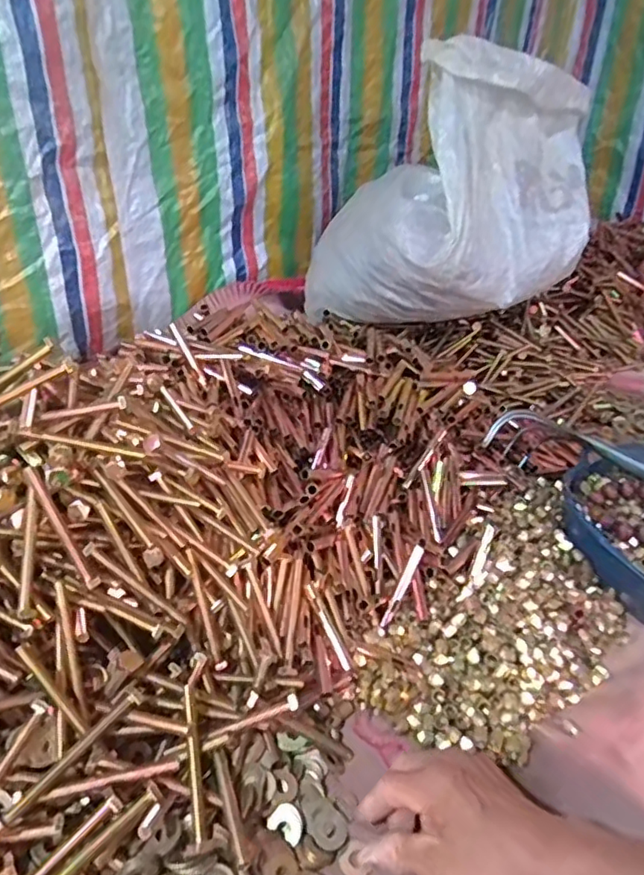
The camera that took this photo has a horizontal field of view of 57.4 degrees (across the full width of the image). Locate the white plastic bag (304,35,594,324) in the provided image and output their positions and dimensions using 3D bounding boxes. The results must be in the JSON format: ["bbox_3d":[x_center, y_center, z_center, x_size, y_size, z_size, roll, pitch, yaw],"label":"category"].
[{"bbox_3d":[0.208,-0.371,0.939,0.314,0.388,0.329,-21,40,-31],"label":"white plastic bag"}]

